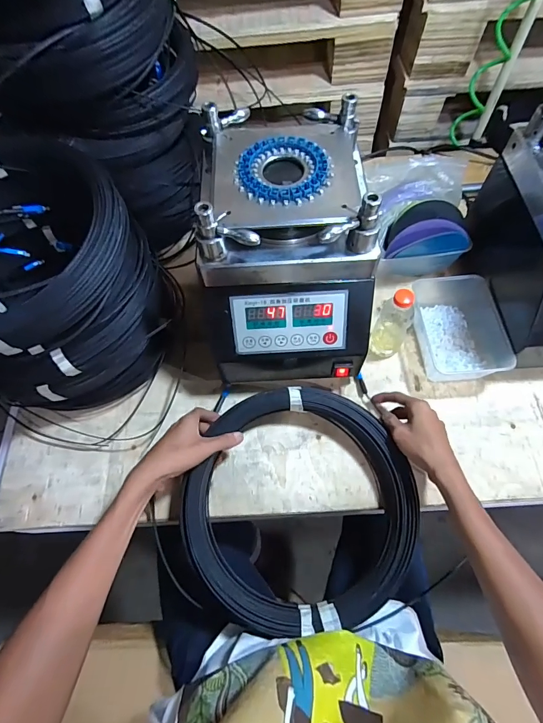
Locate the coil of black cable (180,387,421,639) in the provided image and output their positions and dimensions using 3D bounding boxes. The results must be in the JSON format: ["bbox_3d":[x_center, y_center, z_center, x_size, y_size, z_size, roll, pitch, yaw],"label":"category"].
[{"bbox_3d":[0.037,0.188,0.488,0.298,0.044,0.313,-1,69,2],"label":"coil of black cable"}]

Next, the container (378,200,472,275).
[{"bbox_3d":[0.258,-0.217,0.635,0.148,0.116,0.079,-4,65,1],"label":"container"}]

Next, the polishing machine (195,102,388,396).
[{"bbox_3d":[0.022,-0.150,0.519,0.210,0.249,0.289,-7,66,0],"label":"polishing machine"}]

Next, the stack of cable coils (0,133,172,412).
[{"bbox_3d":[-0.324,-0.096,0.521,0.287,0.265,0.259,19,68,11],"label":"stack of cable coils"}]

